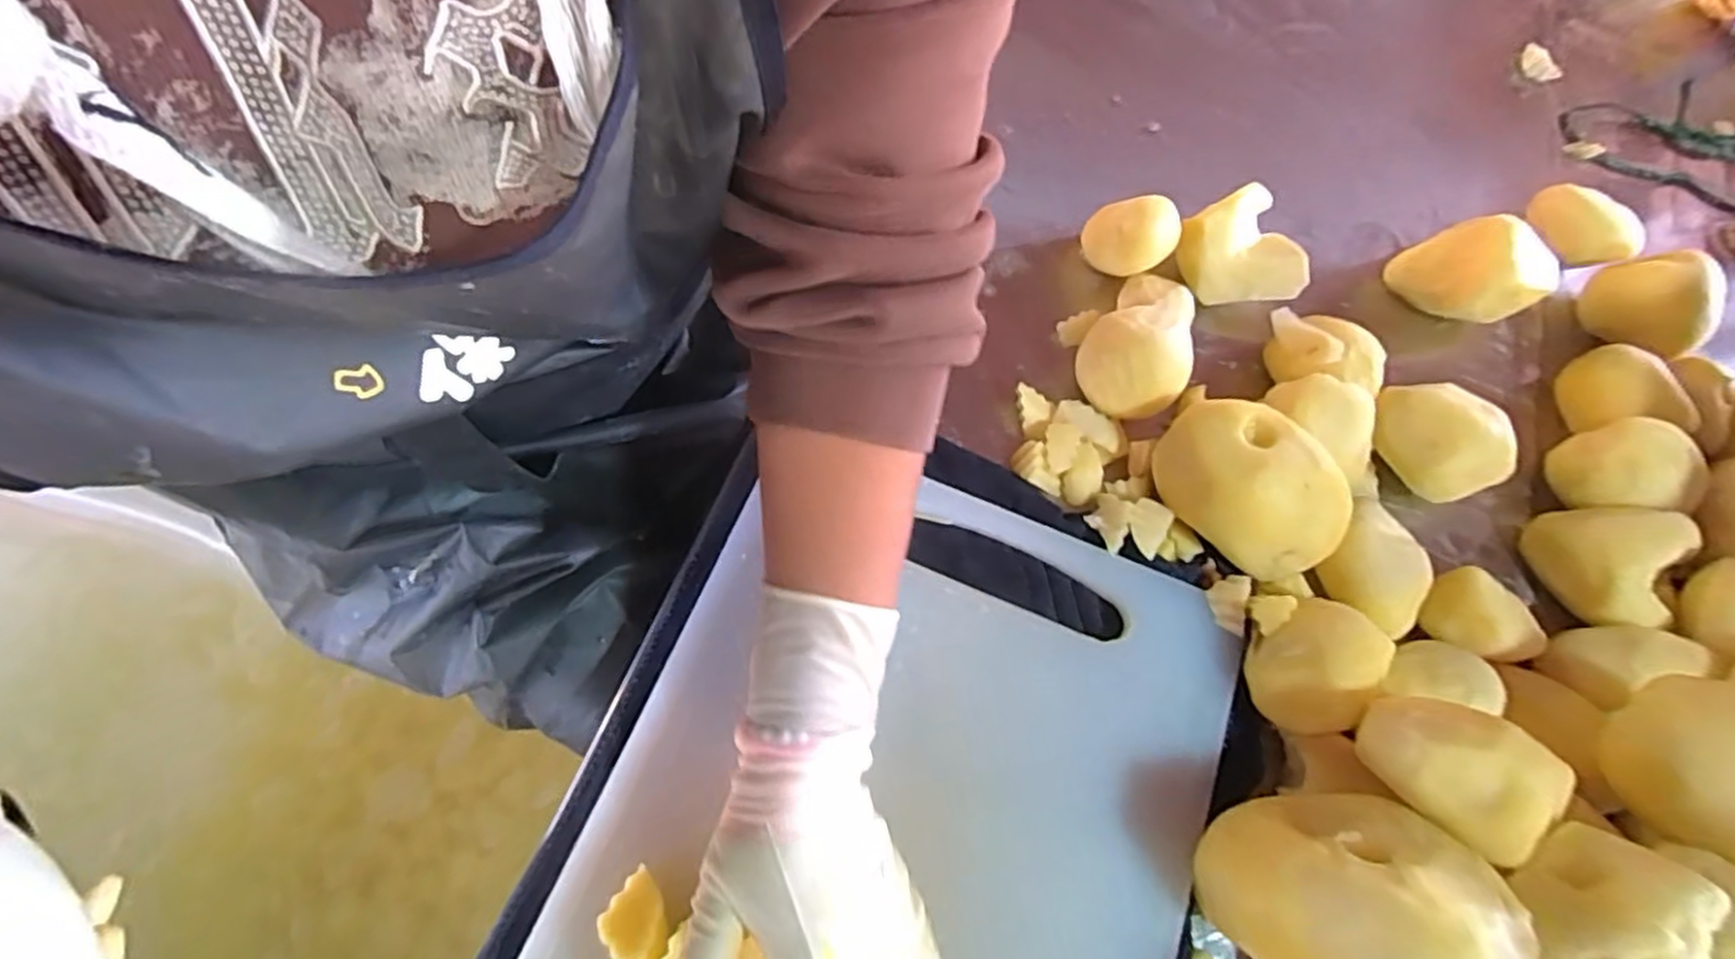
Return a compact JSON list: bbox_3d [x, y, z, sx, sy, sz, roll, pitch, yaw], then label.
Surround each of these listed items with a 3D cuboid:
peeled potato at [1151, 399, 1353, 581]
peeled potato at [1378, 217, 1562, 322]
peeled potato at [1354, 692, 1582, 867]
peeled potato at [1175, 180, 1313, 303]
[{"bbox_3d":[0.210,0.002,0.411,0.104,0.053,0.075,31,68,9],"label":"peeled potato"},{"bbox_3d":[0.395,-0.134,0.486,0.074,0.056,0.062,-9,68,-8],"label":"peeled potato"},{"bbox_3d":[0.257,0.126,0.327,0.069,0.043,0.056,28,69,5],"label":"peeled potato"},{"bbox_3d":[0.239,-0.142,0.482,0.070,0.041,0.070,2,70,-5],"label":"peeled potato"}]

